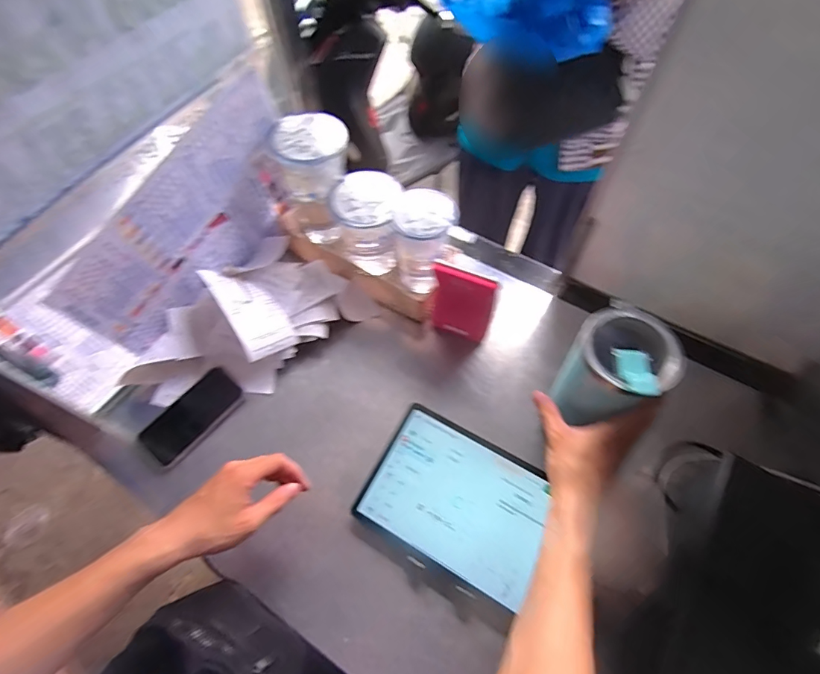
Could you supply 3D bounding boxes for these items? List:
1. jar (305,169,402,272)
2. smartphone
[{"bbox_3d":[-0.063,-0.177,0.720,0.098,0.146,0.096,-1,61,3],"label":"jar"},{"bbox_3d":[-0.307,0.112,0.634,0.071,0.011,0.139,36,69,21],"label":"smartphone"}]

